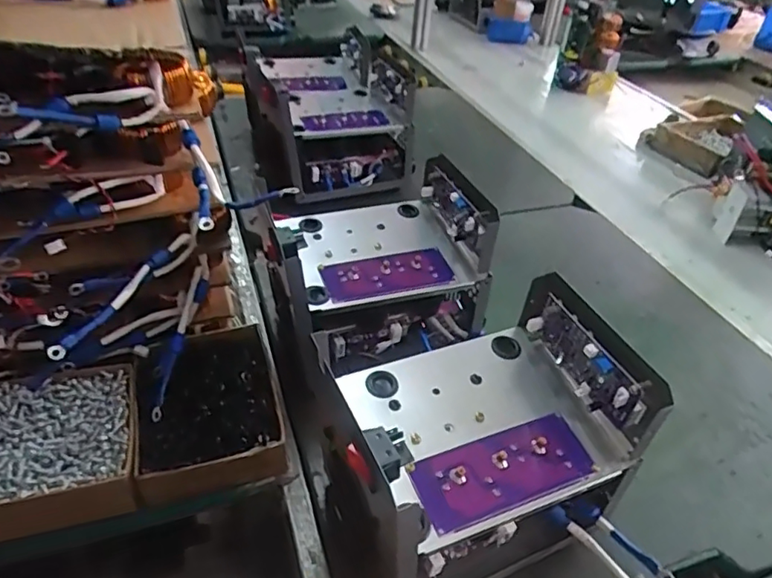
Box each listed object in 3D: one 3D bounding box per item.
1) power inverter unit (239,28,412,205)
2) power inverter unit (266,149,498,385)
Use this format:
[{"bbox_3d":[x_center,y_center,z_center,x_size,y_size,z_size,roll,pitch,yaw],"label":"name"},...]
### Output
[{"bbox_3d":[-0.114,-0.318,0.991,0.241,0.176,0.339,-11,41,-18],"label":"power inverter unit"},{"bbox_3d":[-0.015,-0.032,0.621,0.226,0.149,0.153,-13,42,-20],"label":"power inverter unit"}]

